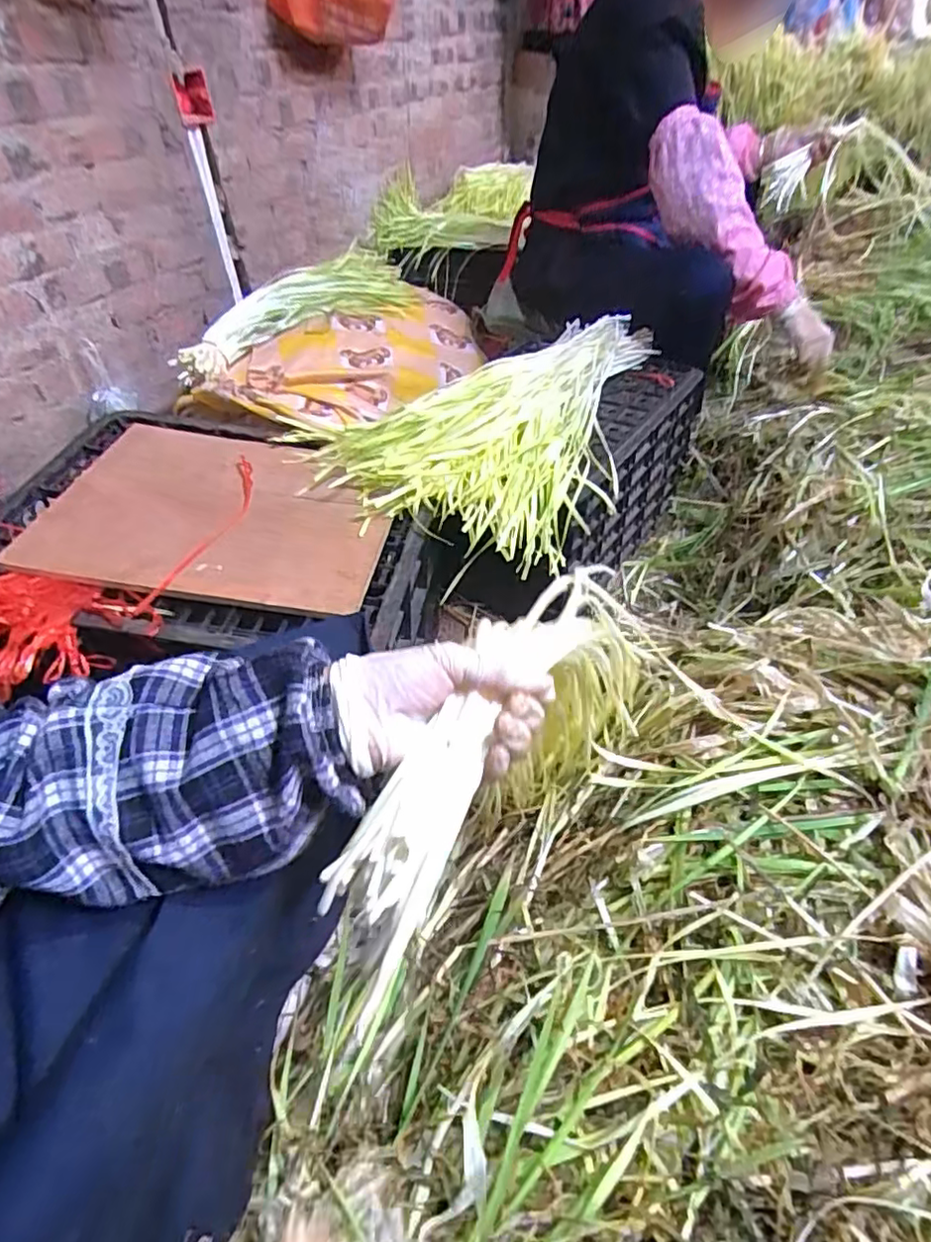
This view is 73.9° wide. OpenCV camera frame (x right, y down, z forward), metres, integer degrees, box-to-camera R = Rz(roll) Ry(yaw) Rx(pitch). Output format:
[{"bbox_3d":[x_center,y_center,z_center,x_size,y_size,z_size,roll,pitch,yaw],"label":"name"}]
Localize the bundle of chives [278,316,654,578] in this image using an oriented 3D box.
[{"bbox_3d":[0.020,-0.327,0.923,0.350,0.120,0.616,12,47,15],"label":"bundle of chives"}]

